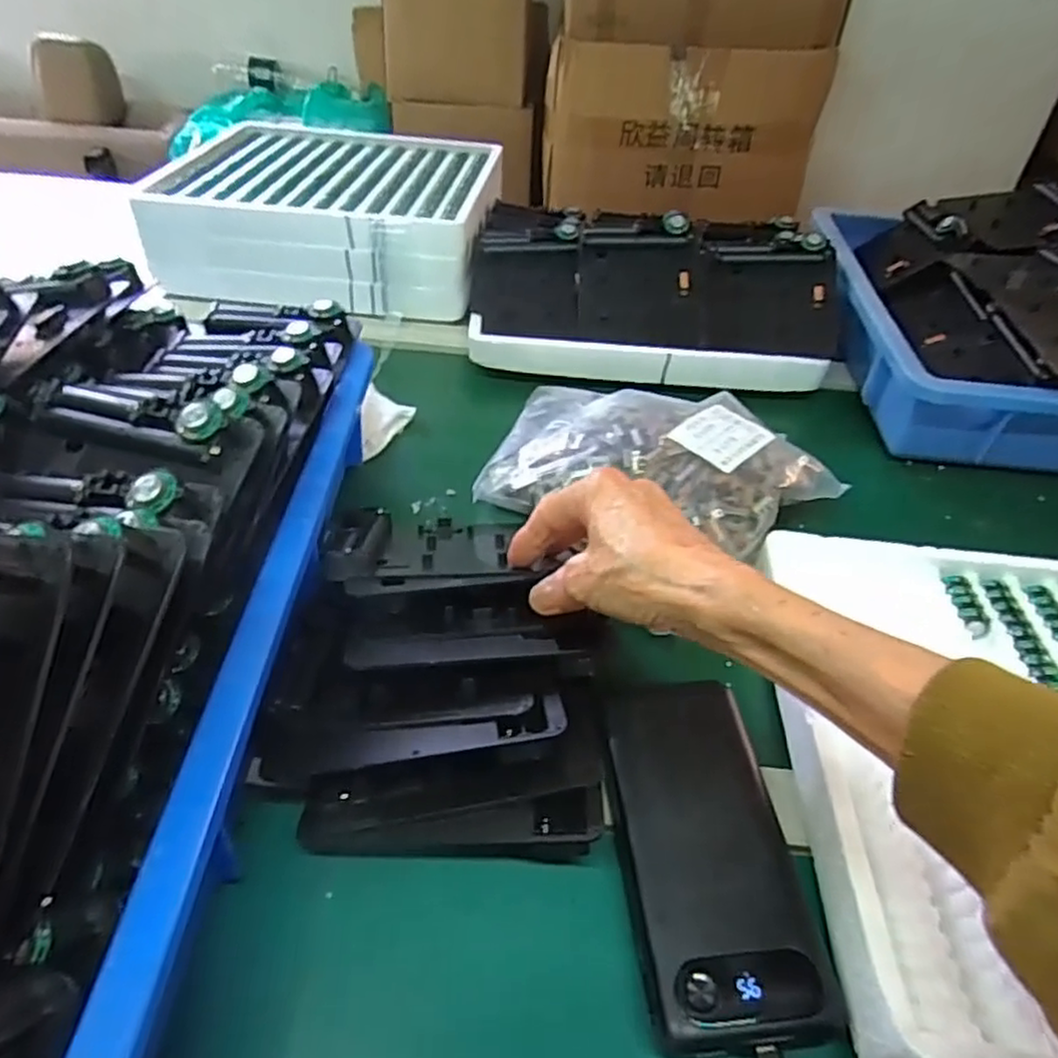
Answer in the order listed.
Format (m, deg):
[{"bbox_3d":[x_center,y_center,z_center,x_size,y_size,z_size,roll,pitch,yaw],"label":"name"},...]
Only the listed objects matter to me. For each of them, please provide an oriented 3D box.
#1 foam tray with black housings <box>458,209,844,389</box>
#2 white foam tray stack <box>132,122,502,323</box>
[{"bbox_3d":[0.118,-0.242,0.665,0.341,0.090,0.248,9,43,6],"label":"foam tray with black housings"},{"bbox_3d":[-0.206,-0.352,0.760,0.328,0.080,0.321,6,43,3],"label":"white foam tray stack"}]

